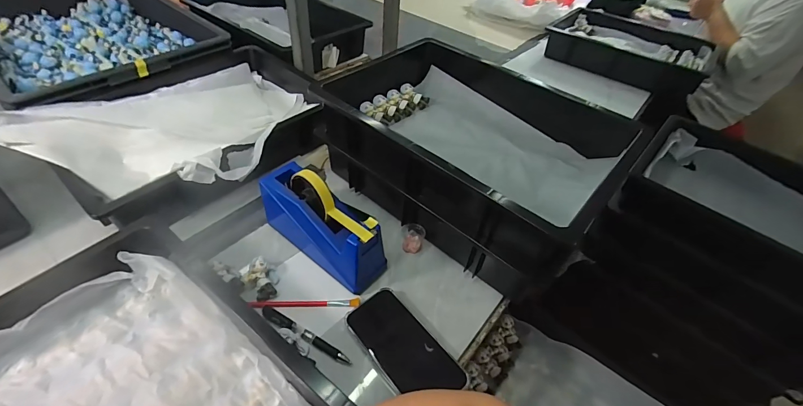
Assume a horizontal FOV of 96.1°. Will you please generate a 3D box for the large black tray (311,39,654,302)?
[{"bbox_3d":[0.135,-0.101,0.649,0.442,0.184,0.383,37,52,27],"label":"large black tray"}]

